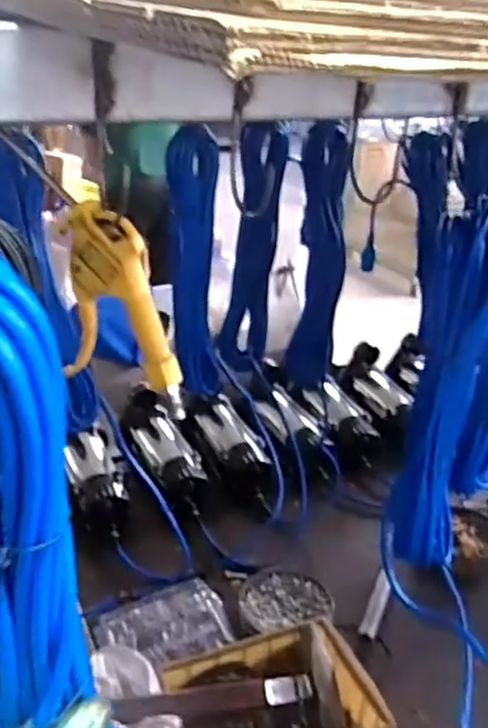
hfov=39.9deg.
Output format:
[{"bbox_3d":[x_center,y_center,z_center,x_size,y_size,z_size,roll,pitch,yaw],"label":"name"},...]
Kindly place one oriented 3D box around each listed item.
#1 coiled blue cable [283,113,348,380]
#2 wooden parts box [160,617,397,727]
[{"bbox_3d":[0.105,-0.143,0.934,0.068,0.351,0.059,6,27,6],"label":"coiled blue cable"},{"bbox_3d":[0.032,0.412,0.809,0.250,0.052,0.186,-7,29,-19],"label":"wooden parts box"}]

